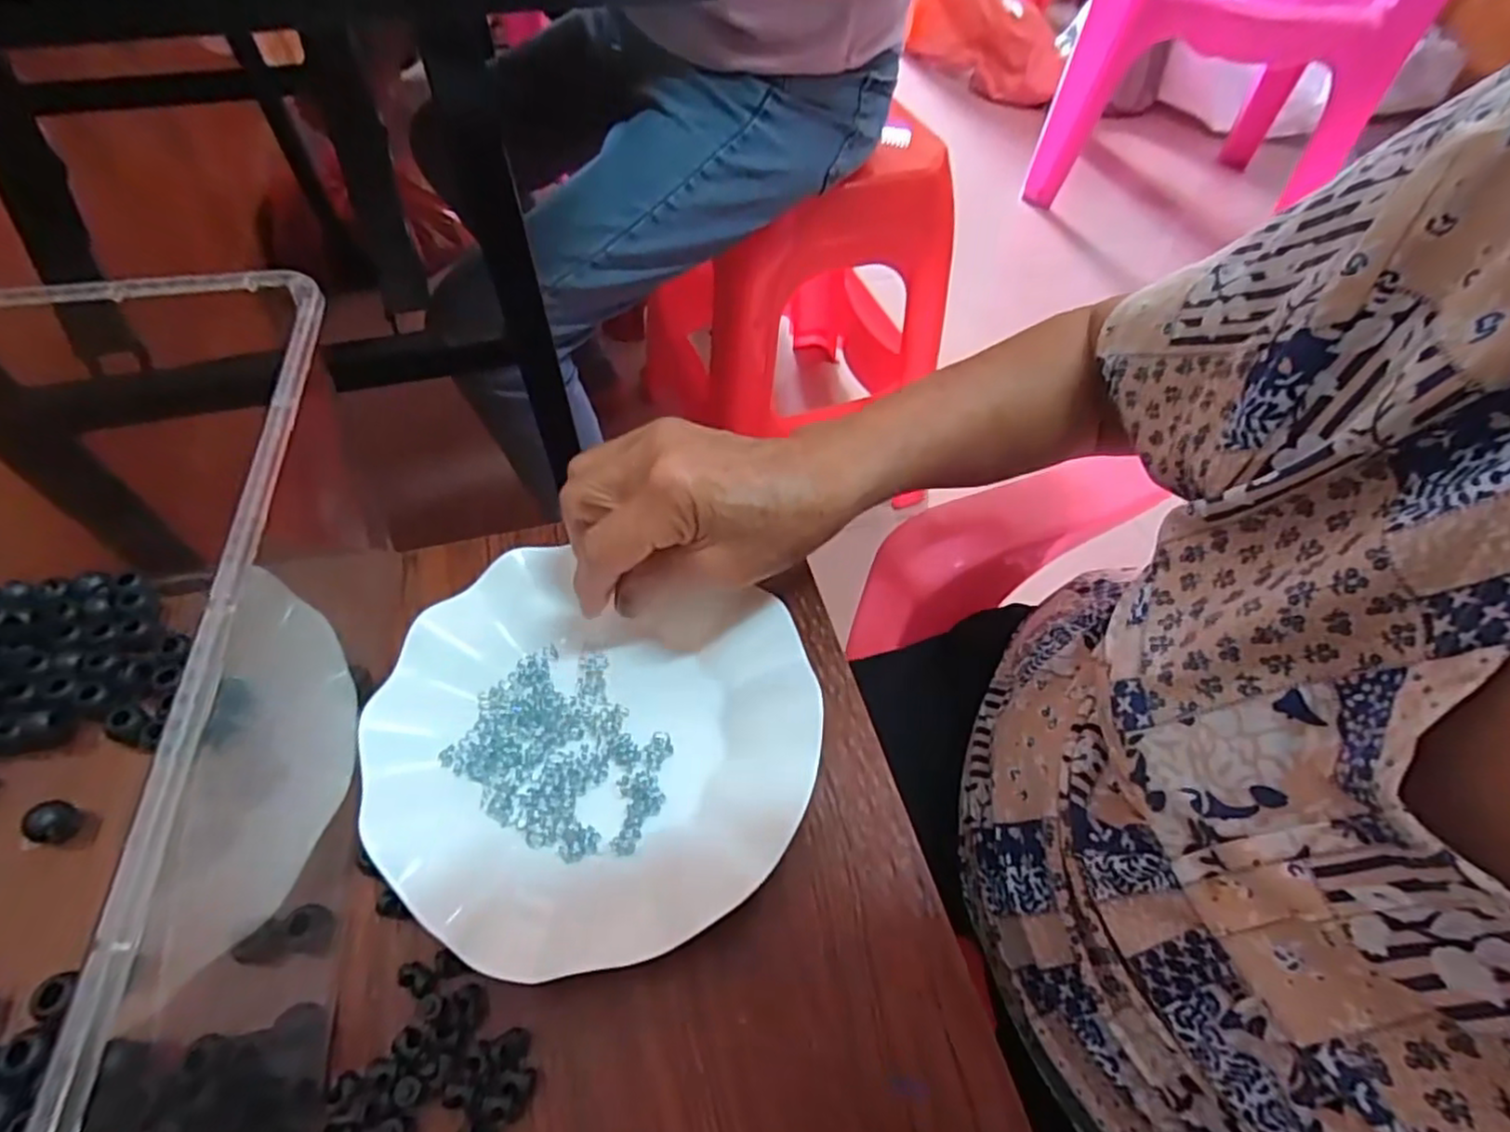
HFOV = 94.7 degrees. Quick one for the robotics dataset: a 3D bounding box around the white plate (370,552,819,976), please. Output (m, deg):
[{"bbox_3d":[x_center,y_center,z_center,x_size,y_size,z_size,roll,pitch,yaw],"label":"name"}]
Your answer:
[{"bbox_3d":[-0.069,0.074,0.293,0.178,0.021,0.164,12,55,4],"label":"white plate"}]

